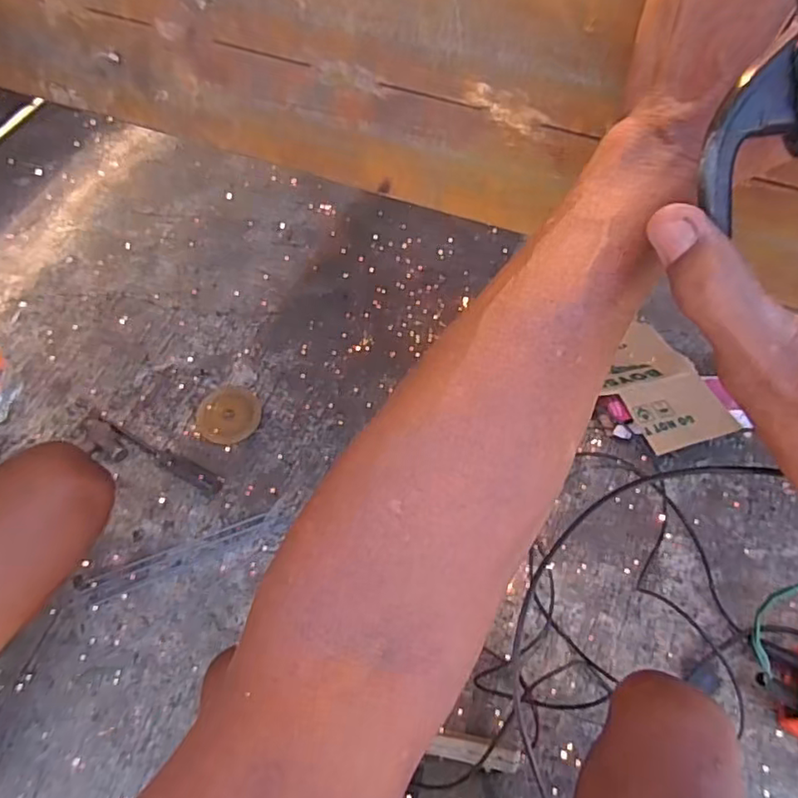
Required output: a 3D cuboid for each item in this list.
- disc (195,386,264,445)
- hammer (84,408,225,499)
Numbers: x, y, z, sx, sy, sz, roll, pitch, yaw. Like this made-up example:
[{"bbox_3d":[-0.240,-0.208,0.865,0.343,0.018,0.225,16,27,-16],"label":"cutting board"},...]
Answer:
[{"bbox_3d":[-0.272,0.024,0.950,0.092,0.010,0.101,1,59,-2],"label":"disc"},{"bbox_3d":[-0.382,0.088,0.894,0.243,0.023,0.058,25,61,11],"label":"hammer"}]

